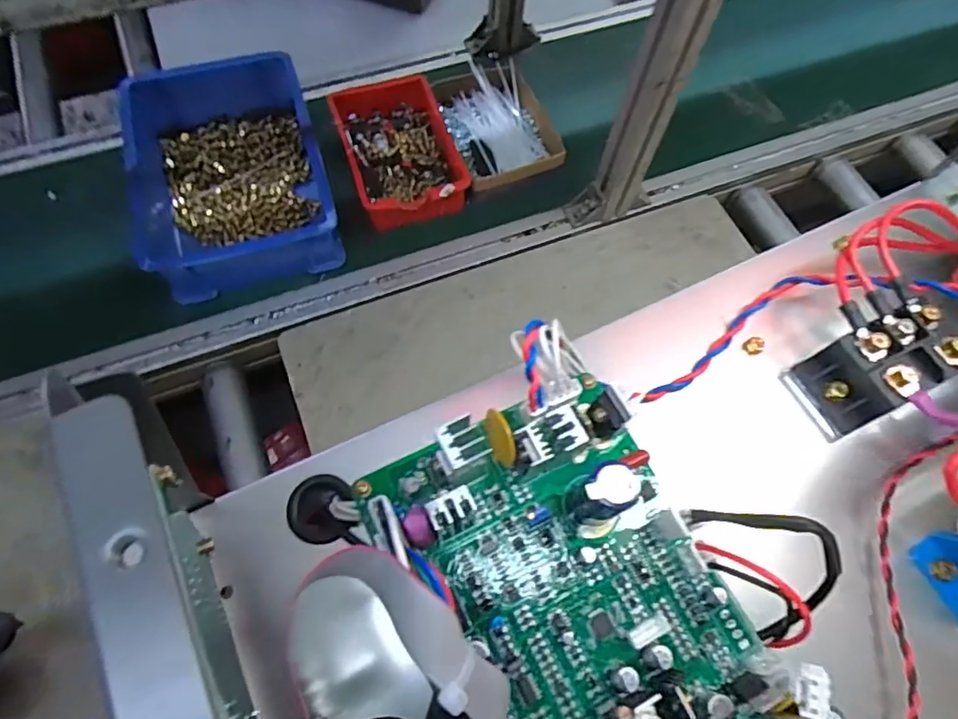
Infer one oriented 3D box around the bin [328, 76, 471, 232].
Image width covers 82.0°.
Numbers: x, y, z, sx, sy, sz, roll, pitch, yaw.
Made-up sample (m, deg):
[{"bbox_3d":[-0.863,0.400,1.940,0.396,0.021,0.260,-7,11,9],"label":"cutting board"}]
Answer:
[{"bbox_3d":[-0.105,-0.271,0.717,0.137,0.052,0.223,-17,67,-9],"label":"bin"}]

